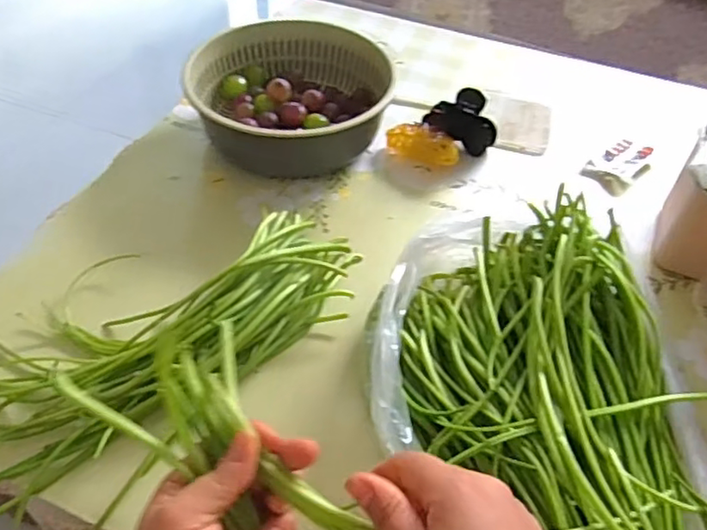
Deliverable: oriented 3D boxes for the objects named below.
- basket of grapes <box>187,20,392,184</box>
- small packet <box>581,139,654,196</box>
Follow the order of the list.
[{"bbox_3d":[-0.071,-0.194,0.684,0.208,0.072,0.207,-4,48,-6],"label":"basket of grapes"},{"bbox_3d":[0.294,-0.108,0.678,0.084,0.021,0.048,-32,57,-28],"label":"small packet"}]

